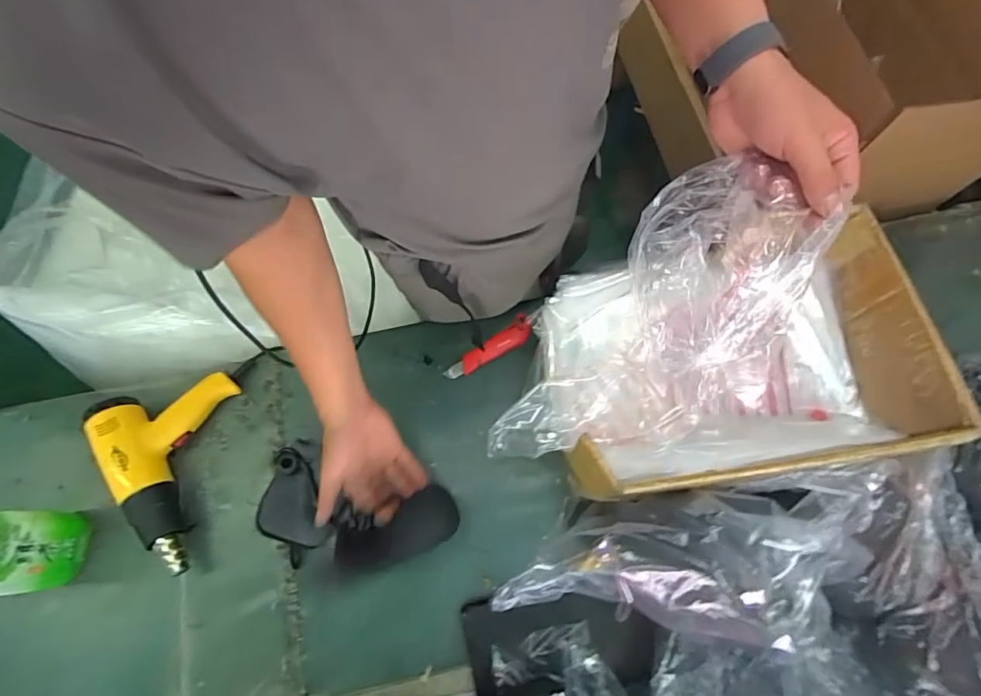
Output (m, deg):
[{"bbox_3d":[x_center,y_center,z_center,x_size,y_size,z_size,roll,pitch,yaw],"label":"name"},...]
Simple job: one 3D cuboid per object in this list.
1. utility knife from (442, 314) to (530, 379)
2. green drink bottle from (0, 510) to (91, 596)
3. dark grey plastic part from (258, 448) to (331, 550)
[{"bbox_3d":[-0.001,0.006,0.786,0.153,0.017,0.038,-36,73,-10],"label":"utility knife"},{"bbox_3d":[-0.625,0.256,0.617,0.088,0.187,0.099,-3,70,1],"label":"green drink bottle"},{"bbox_3d":[-0.292,0.224,0.711,0.091,0.029,0.142,-26,71,-1],"label":"dark grey plastic part"}]

